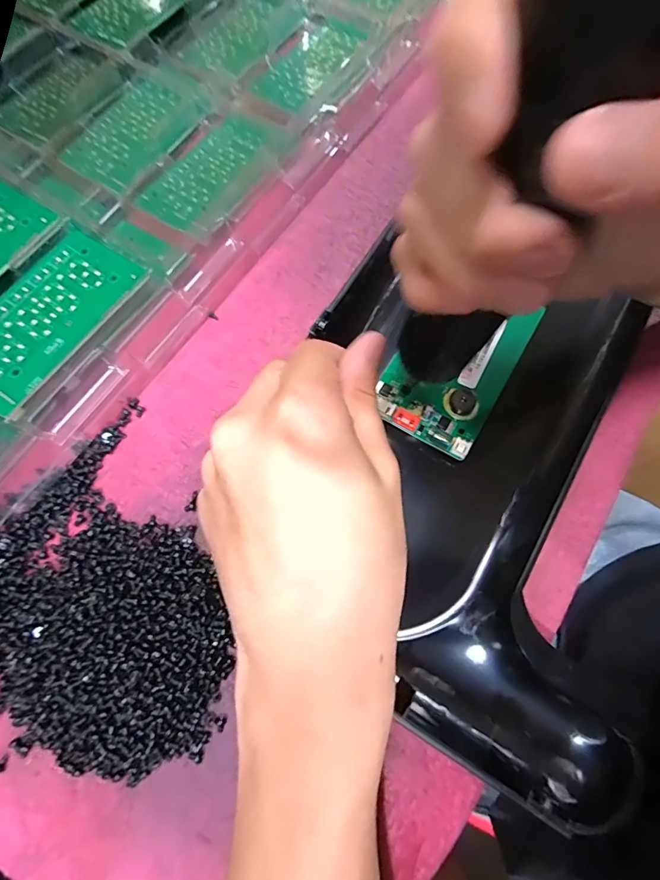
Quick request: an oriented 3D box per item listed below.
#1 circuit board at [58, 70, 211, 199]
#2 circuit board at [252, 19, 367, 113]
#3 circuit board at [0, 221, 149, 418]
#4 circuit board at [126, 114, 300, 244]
[{"bbox_3d":[-0.132,-0.207,0.309,0.065,0.004,0.091,34,77,10],"label":"circuit board"},{"bbox_3d":[-0.015,-0.270,0.330,0.046,0.005,0.085,34,77,10],"label":"circuit board"},{"bbox_3d":[-0.155,-0.068,0.250,0.060,0.004,0.107,33,73,12],"label":"circuit board"},{"bbox_3d":[-0.074,-0.176,0.299,0.061,0.004,0.102,31,76,10],"label":"circuit board"}]

